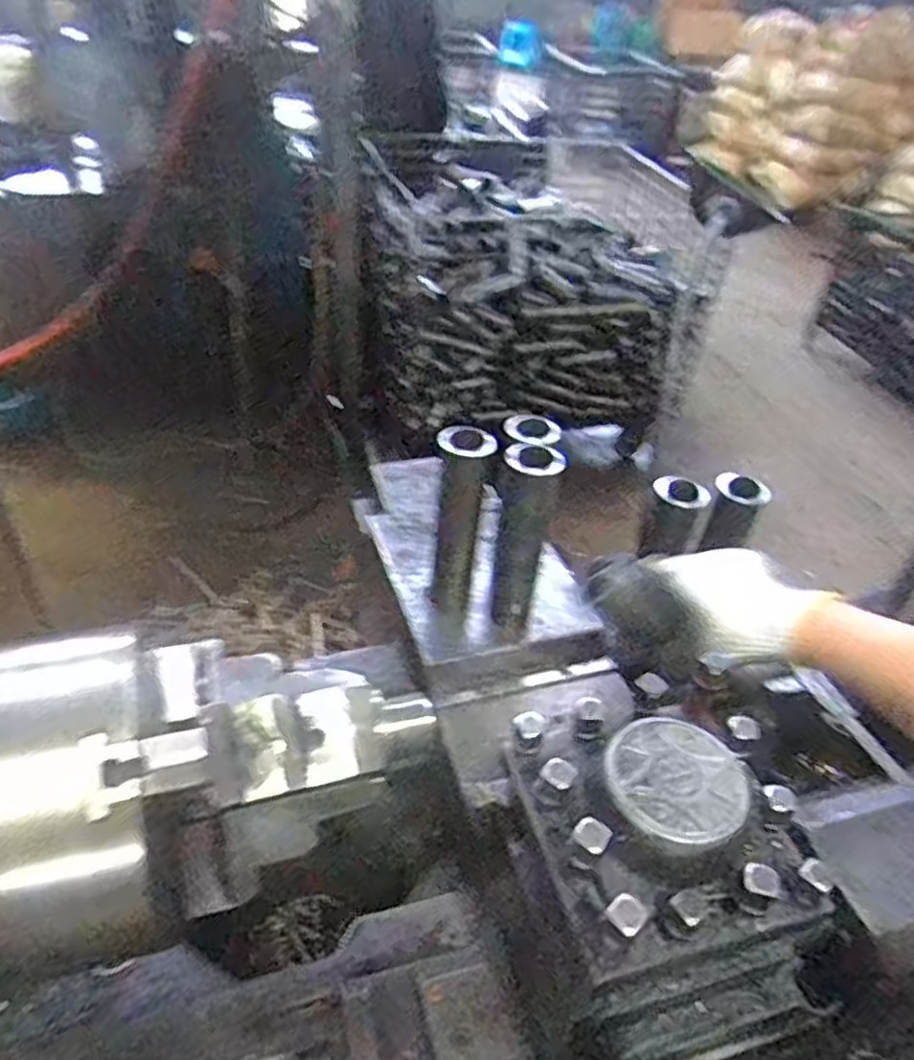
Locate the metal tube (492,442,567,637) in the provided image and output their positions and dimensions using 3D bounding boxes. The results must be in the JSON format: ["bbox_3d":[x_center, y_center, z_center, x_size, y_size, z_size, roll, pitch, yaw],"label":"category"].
[{"bbox_3d":[0.060,0.010,0.708,0.043,0.197,0.047,22,43,18],"label":"metal tube"}]

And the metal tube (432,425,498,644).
[{"bbox_3d":[0.000,0.008,0.719,0.042,0.221,0.050,10,41,5],"label":"metal tube"}]

